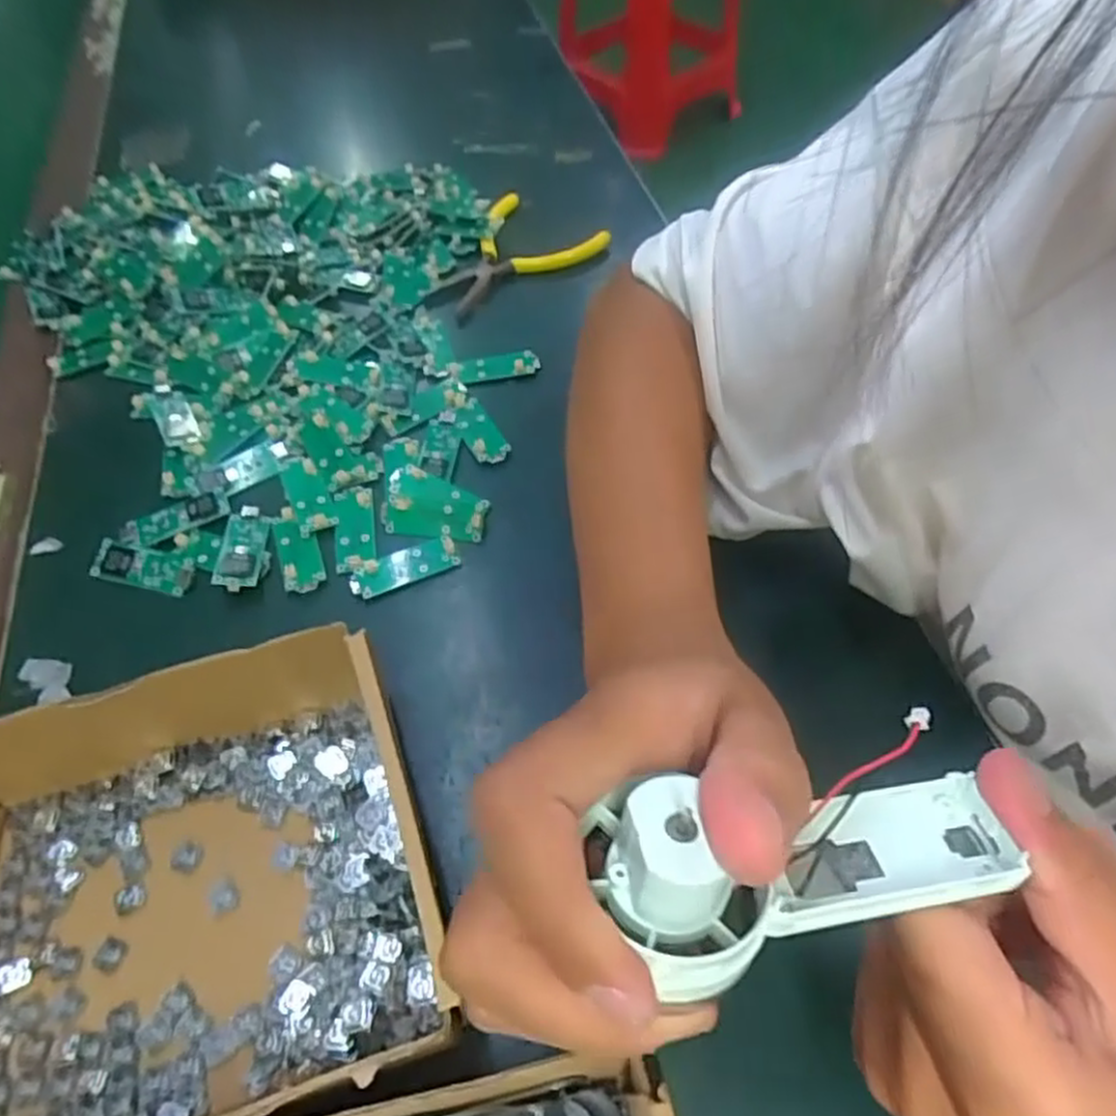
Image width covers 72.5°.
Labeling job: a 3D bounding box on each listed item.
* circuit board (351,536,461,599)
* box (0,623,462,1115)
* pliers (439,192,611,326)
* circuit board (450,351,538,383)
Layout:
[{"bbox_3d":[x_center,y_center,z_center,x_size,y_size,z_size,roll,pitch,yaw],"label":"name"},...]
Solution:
[{"bbox_3d":[-0.073,0.003,0.360,0.050,0.005,0.018,-23,57,-13],"label":"circuit board"},{"bbox_3d":[-0.136,0.113,0.254,0.179,0.052,0.142,-16,56,-8],"label":"box"},{"bbox_3d":[-0.034,-0.204,0.502,0.121,0.017,0.075,-40,62,-22],"label":"pliers"},{"bbox_3d":[-0.037,-0.112,0.443,0.052,0.005,0.018,-8,55,-3],"label":"circuit board"}]

